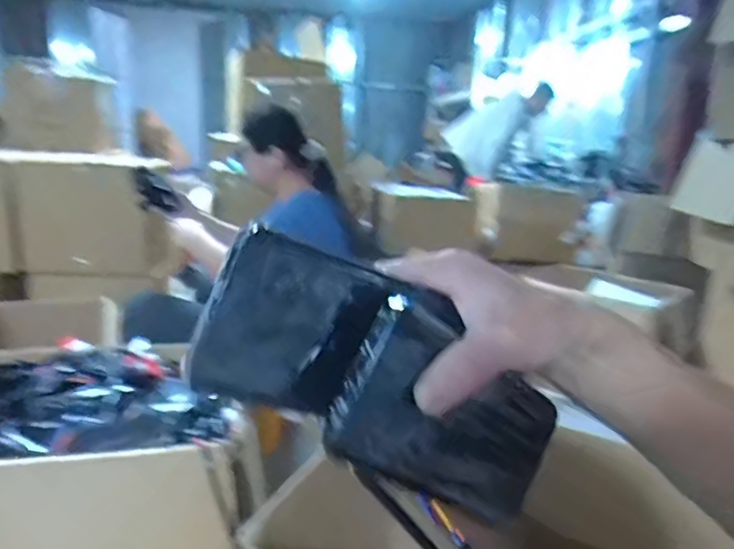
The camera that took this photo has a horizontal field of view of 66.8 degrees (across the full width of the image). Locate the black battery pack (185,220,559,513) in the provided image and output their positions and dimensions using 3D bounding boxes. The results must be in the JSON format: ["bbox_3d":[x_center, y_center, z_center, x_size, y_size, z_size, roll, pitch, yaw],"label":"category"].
[{"bbox_3d":[0.019,0.061,0.316,0.230,0.091,0.054,34,6,-18],"label":"black battery pack"}]

